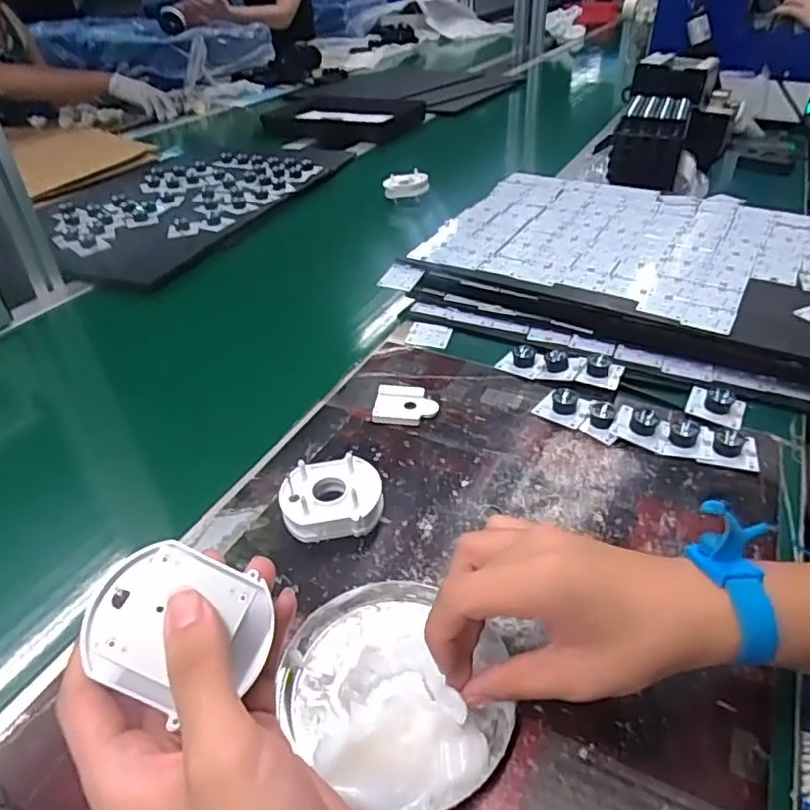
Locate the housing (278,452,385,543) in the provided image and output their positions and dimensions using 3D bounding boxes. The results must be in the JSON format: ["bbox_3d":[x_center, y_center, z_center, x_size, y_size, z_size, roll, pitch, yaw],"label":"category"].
[{"bbox_3d":[-0.051,0.068,0.433,0.069,0.034,0.060,-3,37,-2],"label":"housing"}]

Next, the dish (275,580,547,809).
[{"bbox_3d":[-0.006,0.151,0.334,0.127,0.022,0.115,22,43,27],"label":"dish"}]

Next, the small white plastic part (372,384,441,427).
[{"bbox_3d":[0.001,-0.001,0.539,0.055,0.010,0.044,2,37,5],"label":"small white plastic part"}]

